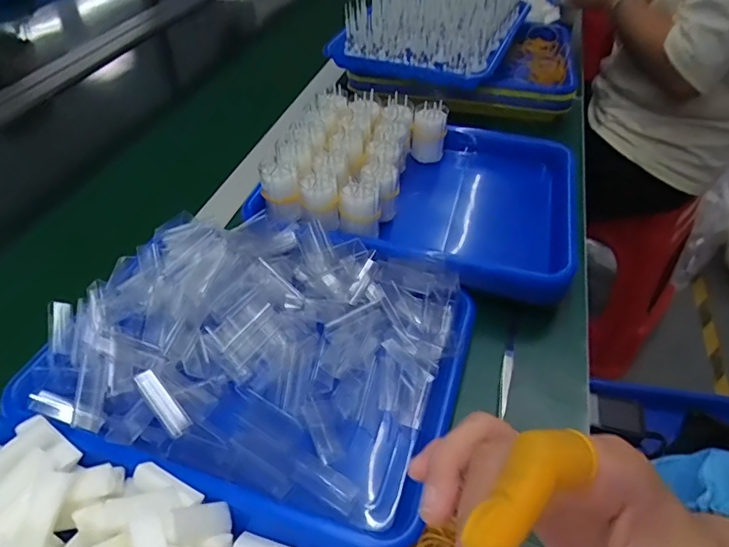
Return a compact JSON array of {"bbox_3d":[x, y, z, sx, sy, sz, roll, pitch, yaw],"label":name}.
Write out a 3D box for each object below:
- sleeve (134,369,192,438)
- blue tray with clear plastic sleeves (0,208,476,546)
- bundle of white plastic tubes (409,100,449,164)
[{"bbox_3d":[-0.153,0.097,0.382,0.016,0.005,0.056,-35,75,-30],"label":"sleeve"},{"bbox_3d":[-0.083,0.056,0.425,0.321,0.063,0.250,15,47,15],"label":"blue tray with clear plastic sleeves"},{"bbox_3d":[0.078,-0.174,0.615,0.042,0.062,0.032,3,45,4],"label":"bundle of white plastic tubes"}]

